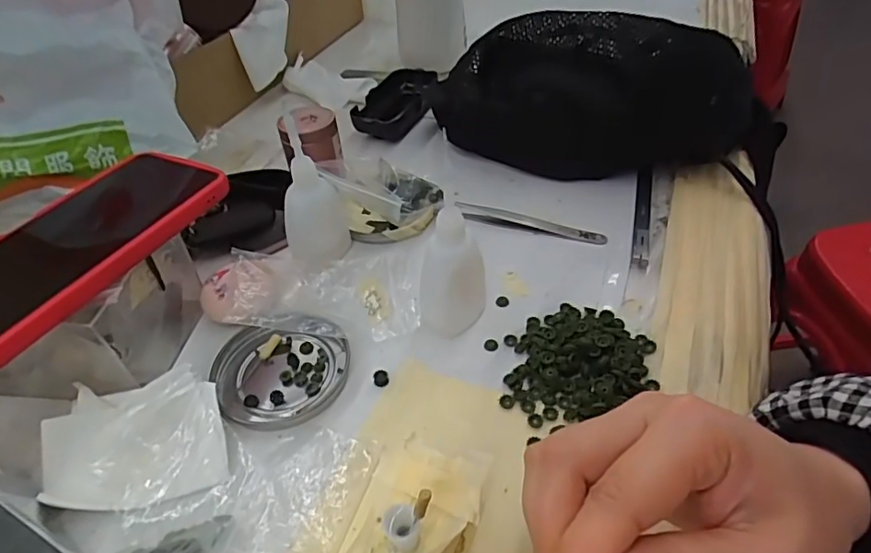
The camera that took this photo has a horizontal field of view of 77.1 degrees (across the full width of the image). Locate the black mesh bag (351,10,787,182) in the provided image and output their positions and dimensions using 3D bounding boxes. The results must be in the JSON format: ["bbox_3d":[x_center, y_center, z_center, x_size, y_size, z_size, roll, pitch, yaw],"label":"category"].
[{"bbox_3d":[0.100,-0.159,0.460,0.352,0.098,0.109,13,46,18],"label":"black mesh bag"}]

